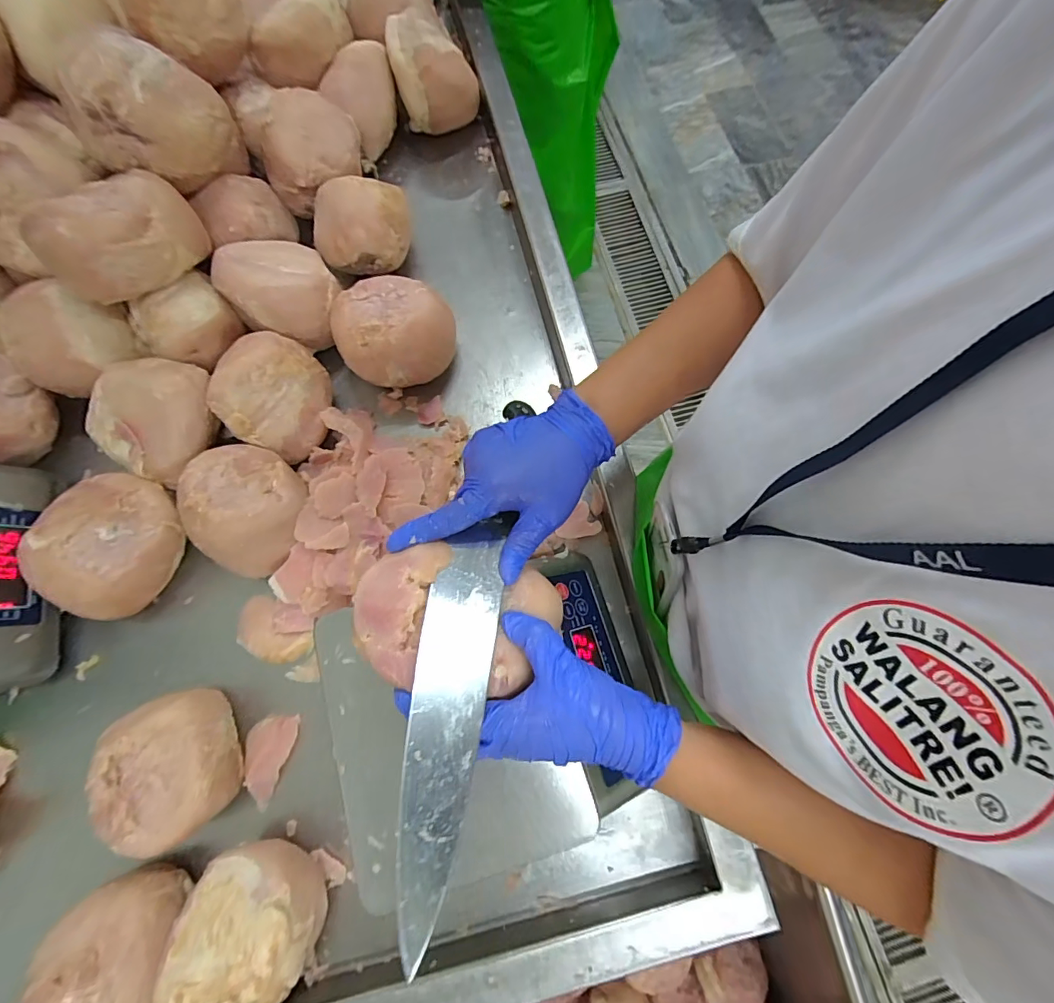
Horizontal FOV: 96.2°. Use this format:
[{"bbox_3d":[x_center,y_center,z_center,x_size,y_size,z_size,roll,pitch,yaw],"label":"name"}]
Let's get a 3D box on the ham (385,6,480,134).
[{"bbox_3d":[-0.132,-0.601,0.661,0.106,0.093,0.118,-18,74,-5],"label":"ham"}]

